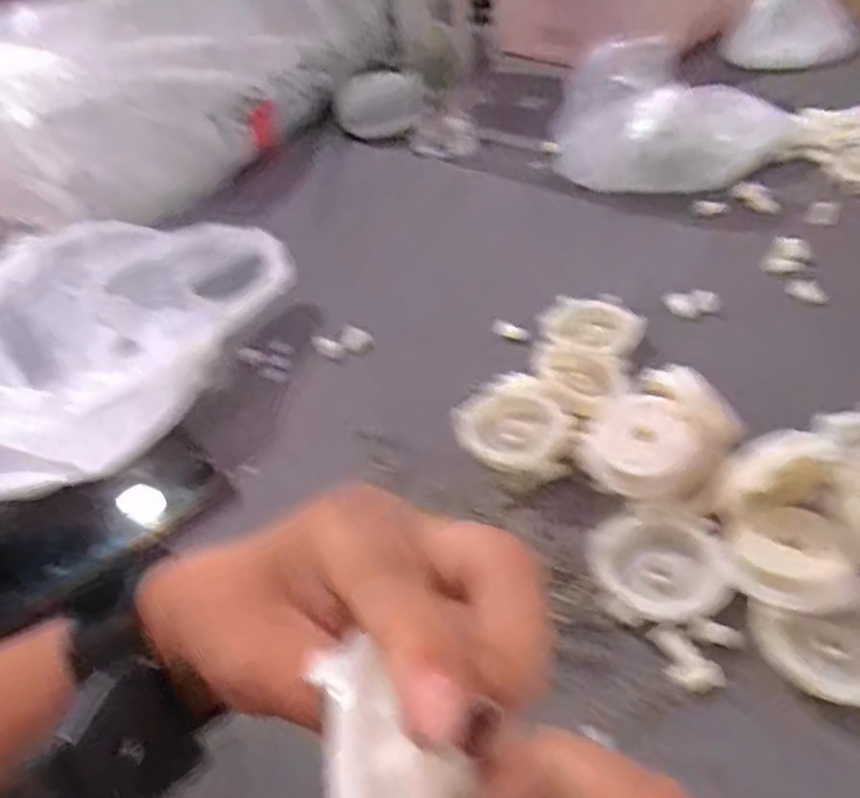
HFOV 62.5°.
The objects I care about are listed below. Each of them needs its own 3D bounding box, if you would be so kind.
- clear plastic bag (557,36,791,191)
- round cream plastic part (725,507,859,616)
[{"bbox_3d":[0.211,-0.238,0.605,0.205,0.099,0.121,0,43,8],"label":"clear plastic bag"},{"bbox_3d":[0.163,0.073,0.321,0.050,0.014,0.049,-4,43,4],"label":"round cream plastic part"}]

